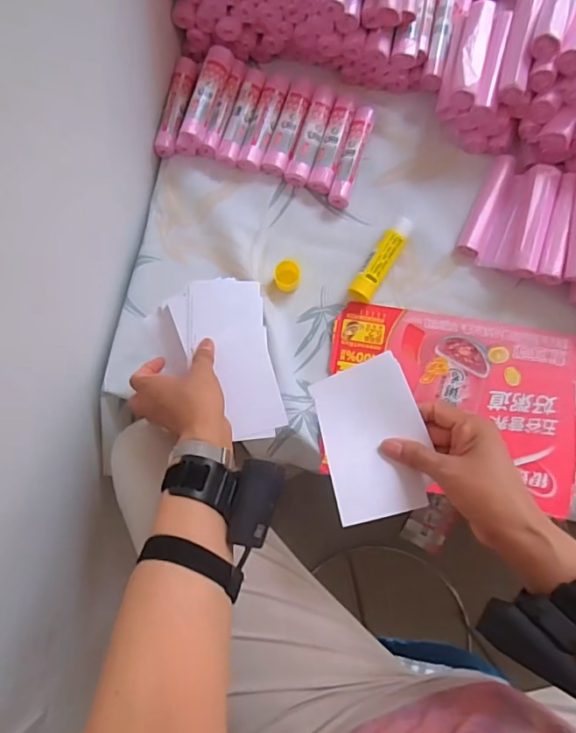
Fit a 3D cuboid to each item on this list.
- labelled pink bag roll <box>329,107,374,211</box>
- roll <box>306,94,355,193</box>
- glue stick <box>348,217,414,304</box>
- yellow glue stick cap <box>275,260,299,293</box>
[{"bbox_3d":[0.077,-0.250,0.606,0.024,0.023,0.123,16,83,5],"label":"labelled pink bag roll"},{"bbox_3d":[0.057,-0.271,0.613,0.029,0.021,0.132,17,83,5],"label":"roll"},{"bbox_3d":[0.107,-0.122,0.584,0.028,0.025,0.106,32,85,7],"label":"glue stick"},{"bbox_3d":[0.000,-0.104,0.587,0.028,0.019,0.032,-2,82,3],"label":"yellow glue stick cap"}]

